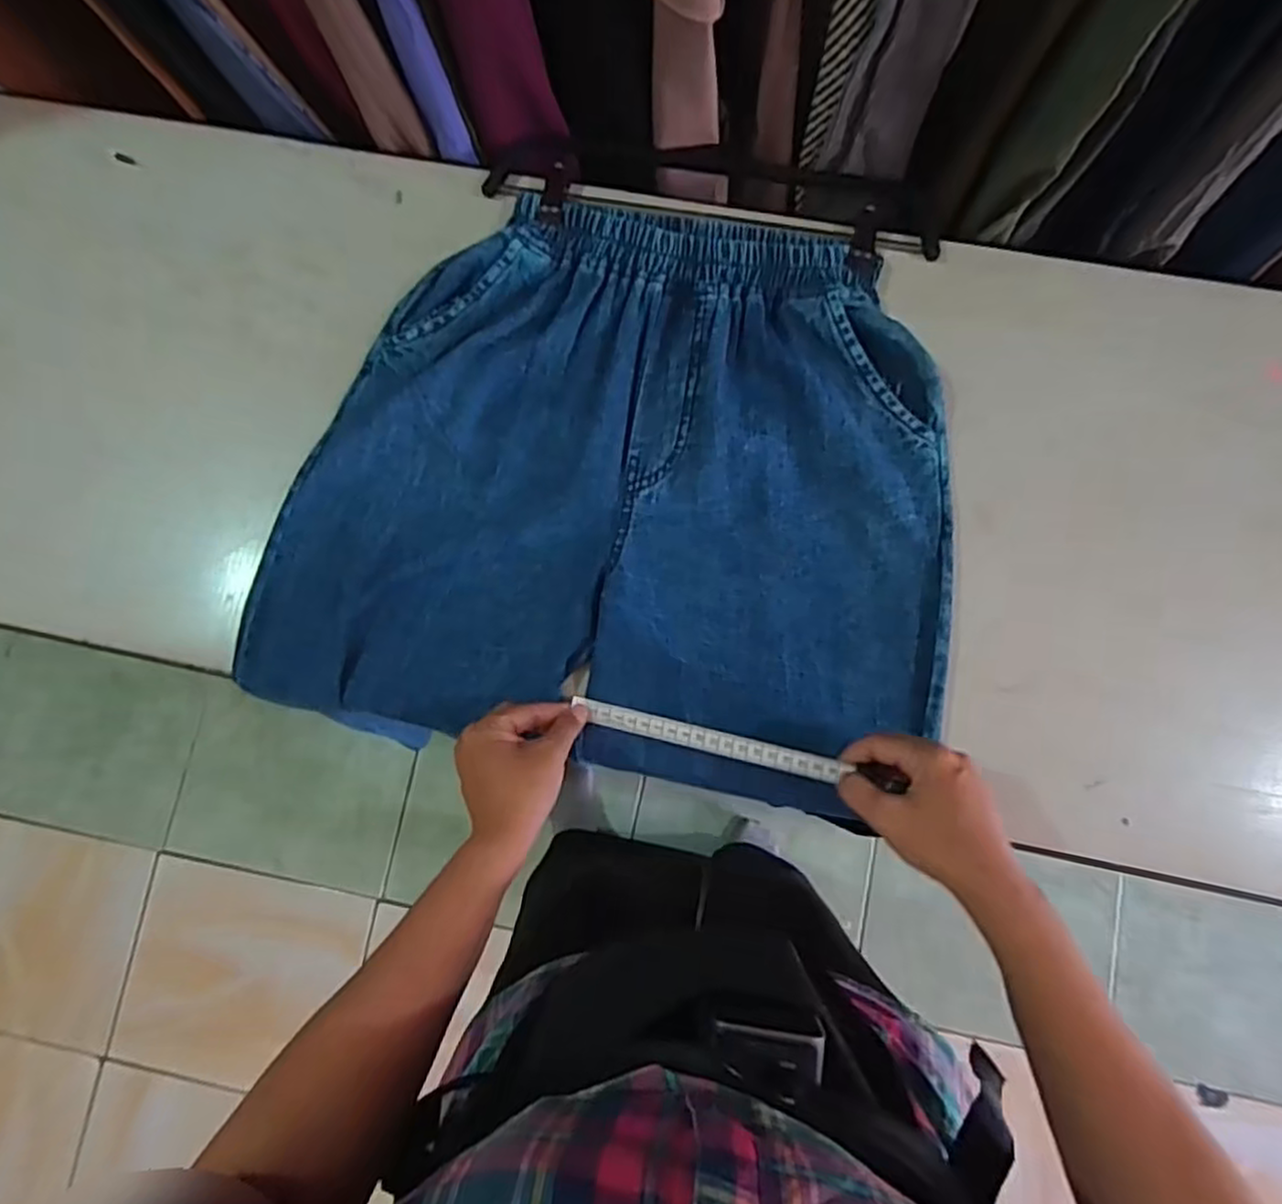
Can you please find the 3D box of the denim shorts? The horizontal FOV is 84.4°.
[{"bbox_3d":[-0.016,-0.094,0.529,0.483,0.025,0.421,10,83,4],"label":"denim shorts"}]

